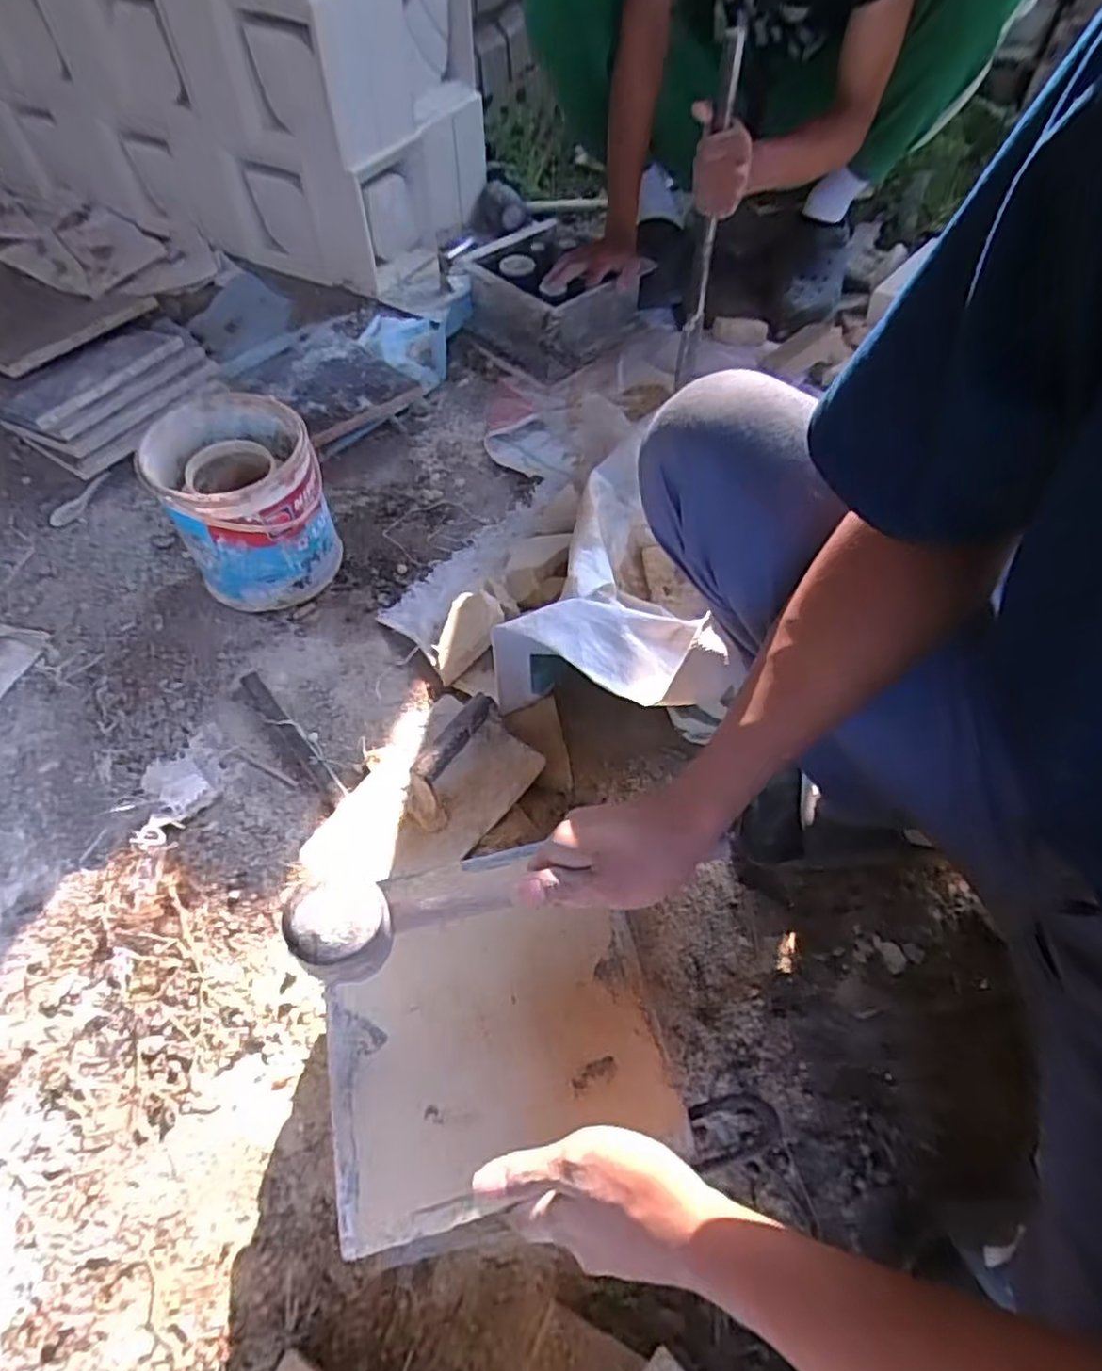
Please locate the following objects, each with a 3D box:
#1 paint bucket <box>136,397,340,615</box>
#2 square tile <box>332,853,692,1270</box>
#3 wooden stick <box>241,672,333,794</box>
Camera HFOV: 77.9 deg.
[{"bbox_3d":[-0.367,-0.217,0.836,0.171,0.202,0.166,-1,57,2],"label":"paint bucket"},{"bbox_3d":[-0.041,0.232,0.485,0.223,0.009,0.223,-11,58,-9],"label":"square tile"},{"bbox_3d":[-0.295,0.049,0.764,0.019,0.015,0.194,-37,63,-19],"label":"wooden stick"}]

